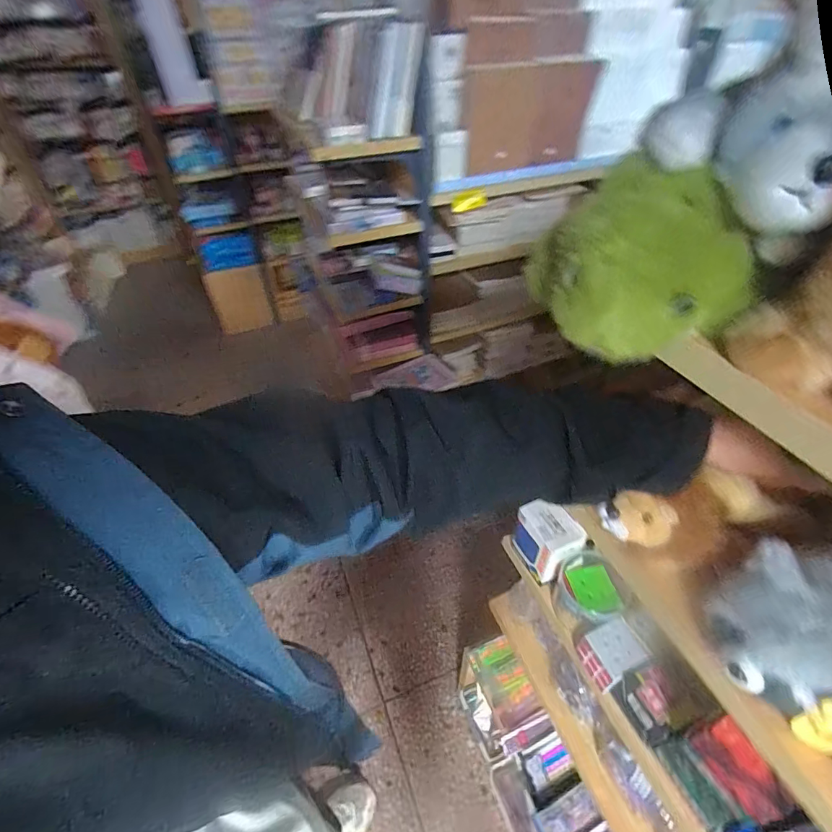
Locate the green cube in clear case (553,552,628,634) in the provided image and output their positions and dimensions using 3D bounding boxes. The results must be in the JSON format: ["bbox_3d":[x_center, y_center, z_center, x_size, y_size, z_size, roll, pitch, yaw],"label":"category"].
[{"bbox_3d":[0.230,0.242,0.579,0.088,0.066,0.082,-32,52,-27],"label":"green cube in clear case"}]

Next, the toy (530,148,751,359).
[{"bbox_3d":[0.129,-0.086,0.248,0.100,0.078,0.087,-23,48,-20],"label":"toy"}]

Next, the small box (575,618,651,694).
[{"bbox_3d":[0.239,0.291,0.525,0.062,0.052,0.060,-20,47,-18],"label":"small box"}]

